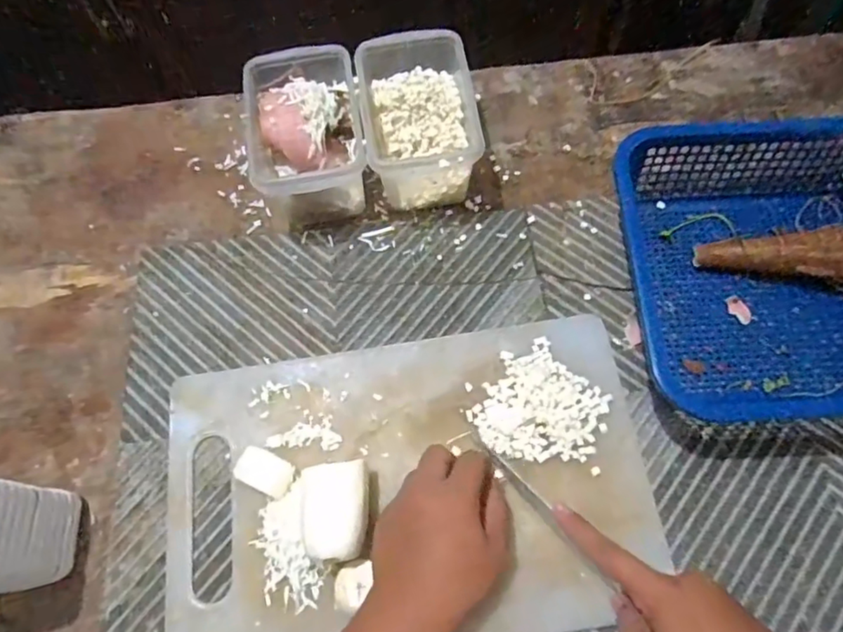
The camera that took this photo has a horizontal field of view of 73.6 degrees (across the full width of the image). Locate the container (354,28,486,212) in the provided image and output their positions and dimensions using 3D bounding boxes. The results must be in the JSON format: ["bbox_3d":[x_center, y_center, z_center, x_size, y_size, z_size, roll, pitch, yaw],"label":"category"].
[{"bbox_3d":[-0.002,-0.186,0.564,0.109,0.103,0.149,-10,66,-1],"label":"container"}]

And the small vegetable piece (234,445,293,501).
[{"bbox_3d":[-0.134,0.133,0.480,0.048,0.014,0.031,22,70,12],"label":"small vegetable piece"}]

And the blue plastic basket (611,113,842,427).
[{"bbox_3d":[0.344,-0.047,0.493,0.336,0.089,0.270,-4,66,1],"label":"blue plastic basket"}]

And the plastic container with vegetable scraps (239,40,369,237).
[{"bbox_3d":[-0.113,-0.173,0.563,0.110,0.104,0.151,-9,66,-1],"label":"plastic container with vegetable scraps"}]

